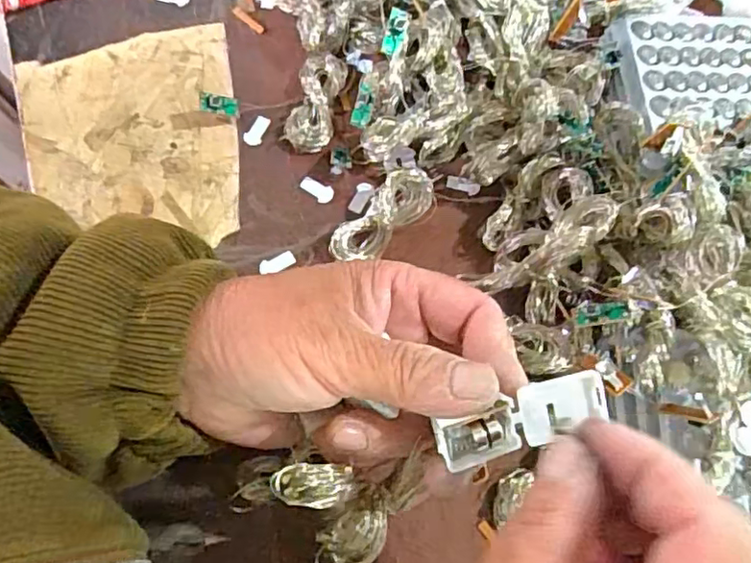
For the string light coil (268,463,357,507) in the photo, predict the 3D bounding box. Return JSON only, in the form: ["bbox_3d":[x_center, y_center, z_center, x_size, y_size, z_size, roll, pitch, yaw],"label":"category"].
[{"bbox_3d":[-0.020,0.067,0.199,0.027,0.015,0.014,0,73,1],"label":"string light coil"}]

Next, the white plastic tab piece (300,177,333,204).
[{"bbox_3d":[-0.030,-0.047,0.307,0.018,0.004,0.009,37,74,8],"label":"white plastic tab piece"}]

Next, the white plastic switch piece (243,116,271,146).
[{"bbox_3d":[-0.061,-0.078,0.314,0.008,0.005,0.017,37,74,8],"label":"white plastic switch piece"}]

